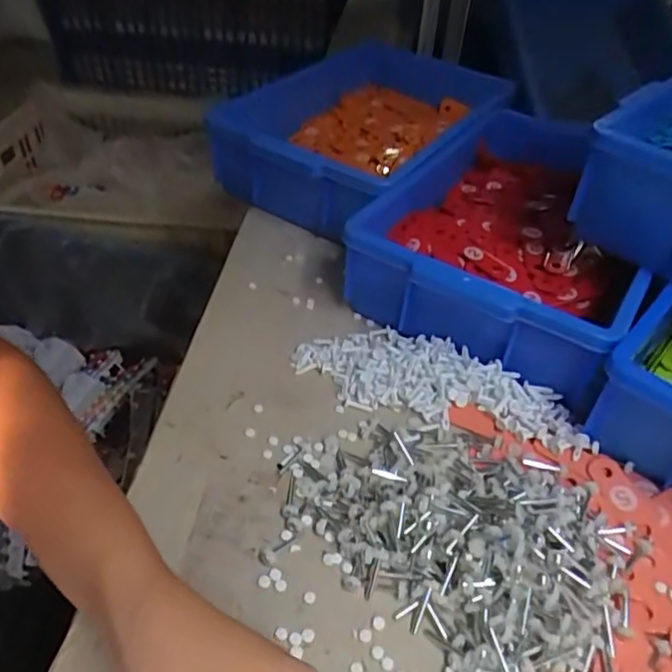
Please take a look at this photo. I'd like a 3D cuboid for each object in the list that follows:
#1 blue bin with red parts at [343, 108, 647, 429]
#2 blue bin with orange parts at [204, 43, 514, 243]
[{"bbox_3d":[0.177,-0.102,0.589,0.246,0.092,0.322,25,47,21],"label":"blue bin with red parts"},{"bbox_3d":[0.037,-0.253,0.737,0.243,0.105,0.350,22,46,18],"label":"blue bin with orange parts"}]

